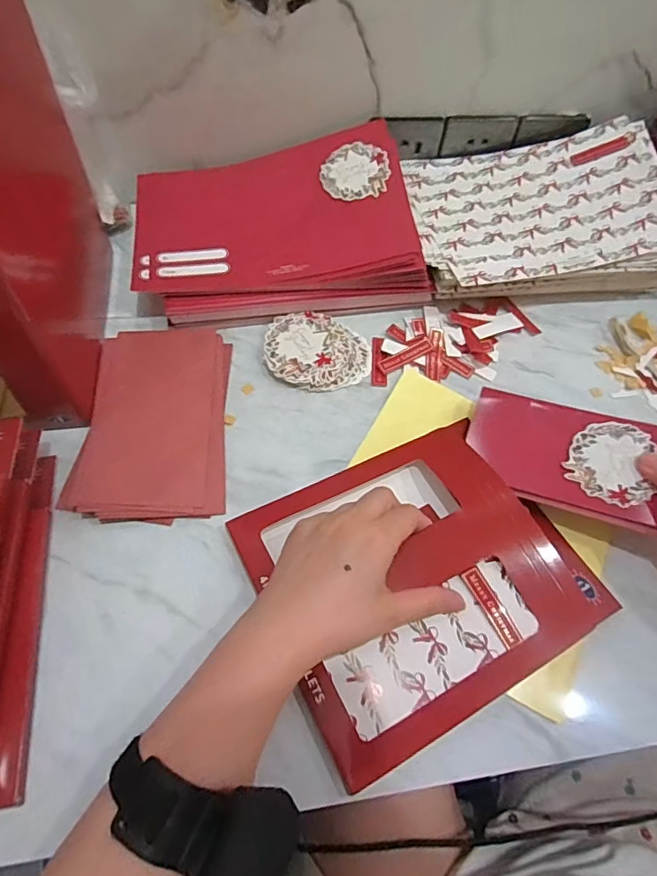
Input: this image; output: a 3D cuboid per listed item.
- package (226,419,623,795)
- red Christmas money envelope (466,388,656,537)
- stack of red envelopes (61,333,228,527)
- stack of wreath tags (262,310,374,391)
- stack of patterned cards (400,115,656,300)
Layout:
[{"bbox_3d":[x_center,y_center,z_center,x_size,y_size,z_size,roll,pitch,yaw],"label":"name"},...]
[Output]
[{"bbox_3d":[0.070,0.094,0.375,0.230,0.028,0.193,-24,65,-17],"label":"package"},{"bbox_3d":[0.199,0.014,0.404,0.169,0.012,0.090,17,73,20],"label":"red Christmas money envelope"},{"bbox_3d":[-0.145,-0.020,0.432,0.118,0.012,0.186,2,60,-3],"label":"stack of red envelopes"},{"bbox_3d":[-0.011,-0.084,0.481,0.098,0.014,0.087,-15,62,-12],"label":"stack of wreath tags"},{"bbox_3d":[0.222,-0.240,0.541,0.265,0.091,0.190,-5,61,-7],"label":"stack of patterned cards"}]

